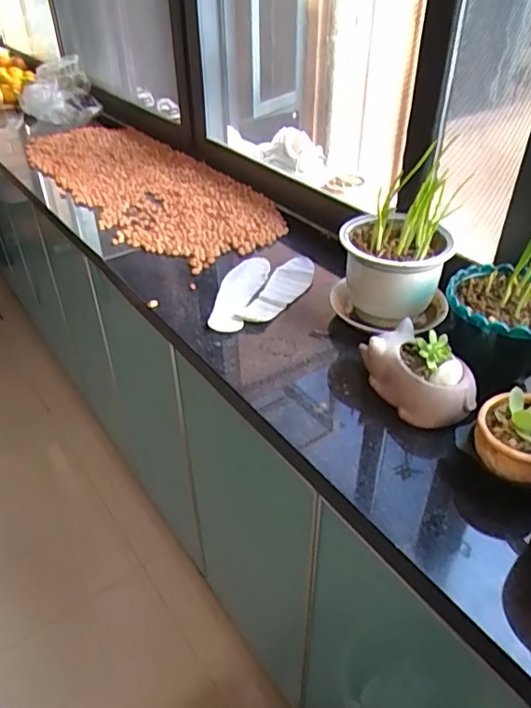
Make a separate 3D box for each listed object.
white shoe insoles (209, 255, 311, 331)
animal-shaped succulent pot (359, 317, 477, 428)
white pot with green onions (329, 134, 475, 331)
[{"bbox_3d":[-0.002,-0.103,0.882,0.142,0.012,0.233,5,39,8],"label":"white shoe insoles"},{"bbox_3d":[0.181,0.006,0.656,0.080,0.099,0.157,-18,41,-20],"label":"animal-shaped succulent pot"},{"bbox_3d":[0.182,-0.137,0.763,0.131,0.197,0.136,-16,40,-18],"label":"white pot with green onions"}]

